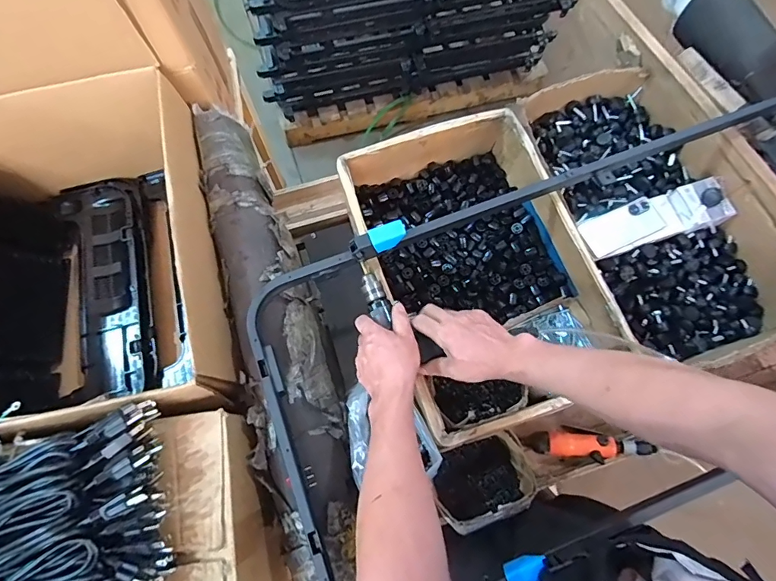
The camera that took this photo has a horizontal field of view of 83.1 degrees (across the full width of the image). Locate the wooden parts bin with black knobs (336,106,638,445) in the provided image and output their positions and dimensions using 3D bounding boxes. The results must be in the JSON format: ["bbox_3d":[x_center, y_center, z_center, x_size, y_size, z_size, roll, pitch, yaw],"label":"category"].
[{"bbox_3d":[0.153,-0.038,0.777,0.337,0.140,0.506,-20,73,-5],"label":"wooden parts bin with black knobs"}]

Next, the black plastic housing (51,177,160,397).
[{"bbox_3d":[-0.548,-0.030,0.864,0.166,0.058,0.435,-18,73,-5],"label":"black plastic housing"}]

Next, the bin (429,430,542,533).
[{"bbox_3d":[0.163,0.321,0.746,0.163,0.081,0.131,-20,73,-5],"label":"bin"}]

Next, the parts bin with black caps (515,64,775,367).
[{"bbox_3d":[0.478,-0.170,0.842,0.322,0.136,0.612,-23,73,-6],"label":"parts bin with black caps"}]

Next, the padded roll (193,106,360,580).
[{"bbox_3d":[-0.179,0.046,0.699,0.130,0.095,0.828,-16,73,-4],"label":"padded roll"}]

